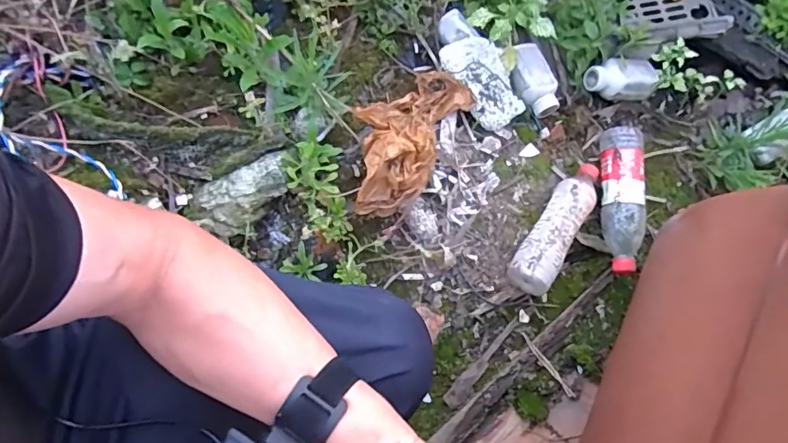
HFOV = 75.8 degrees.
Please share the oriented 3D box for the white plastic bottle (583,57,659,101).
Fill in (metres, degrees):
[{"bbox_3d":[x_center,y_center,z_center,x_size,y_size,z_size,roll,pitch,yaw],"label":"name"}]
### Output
[{"bbox_3d":[0.376,-0.237,0.850,0.116,0.045,0.062,-9,75,-5],"label":"white plastic bottle"}]

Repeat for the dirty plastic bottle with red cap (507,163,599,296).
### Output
[{"bbox_3d":[0.250,0.003,0.768,0.062,0.071,0.228,34,76,7],"label":"dirty plastic bottle with red cap"}]

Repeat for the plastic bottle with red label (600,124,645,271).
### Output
[{"bbox_3d":[0.353,-0.033,0.790,0.060,0.067,0.224,6,74,0],"label":"plastic bottle with red label"}]

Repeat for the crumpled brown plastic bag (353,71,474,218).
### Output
[{"bbox_3d":[0.009,-0.125,0.743,0.133,0.090,0.252,29,75,6],"label":"crumpled brown plastic bag"}]

